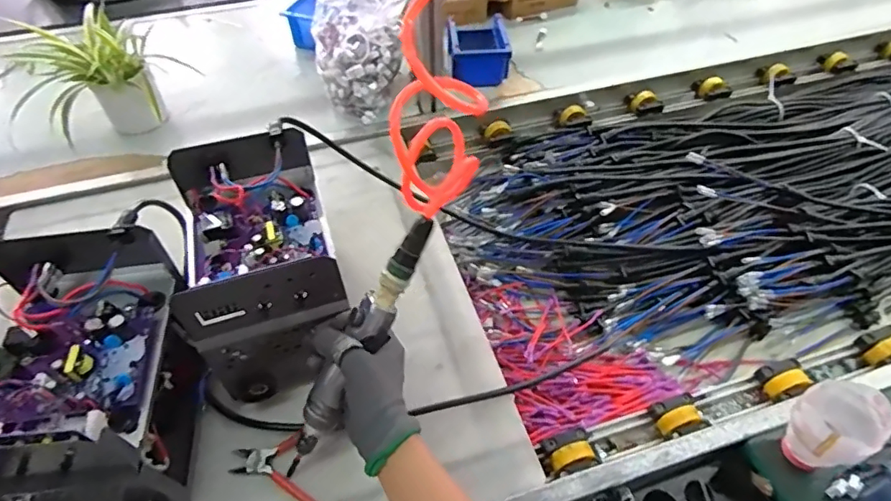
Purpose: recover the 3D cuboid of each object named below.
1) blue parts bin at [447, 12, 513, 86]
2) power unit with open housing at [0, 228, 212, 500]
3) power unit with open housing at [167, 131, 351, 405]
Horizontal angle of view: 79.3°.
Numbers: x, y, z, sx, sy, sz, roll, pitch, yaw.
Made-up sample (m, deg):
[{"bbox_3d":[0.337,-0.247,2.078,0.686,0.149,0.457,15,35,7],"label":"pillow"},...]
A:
[{"bbox_3d":[0.061,-0.370,0.981,0.107,0.071,0.150,2,51,2],"label":"blue parts bin"},{"bbox_3d":[-0.341,0.128,0.515,0.154,0.180,0.226,-10,52,-7],"label":"power unit with open housing"},{"bbox_3d":[-0.201,0.017,0.608,0.146,0.184,0.226,-15,52,-11],"label":"power unit with open housing"}]

